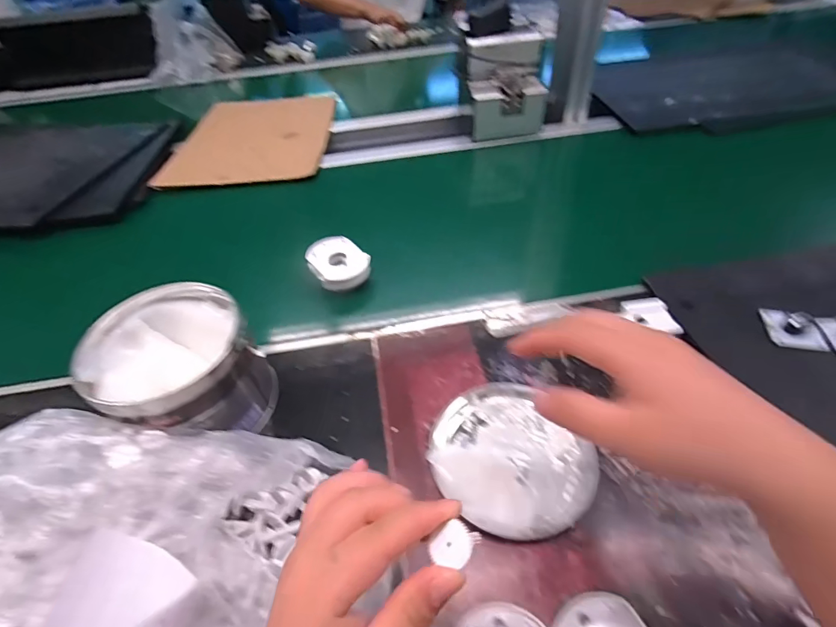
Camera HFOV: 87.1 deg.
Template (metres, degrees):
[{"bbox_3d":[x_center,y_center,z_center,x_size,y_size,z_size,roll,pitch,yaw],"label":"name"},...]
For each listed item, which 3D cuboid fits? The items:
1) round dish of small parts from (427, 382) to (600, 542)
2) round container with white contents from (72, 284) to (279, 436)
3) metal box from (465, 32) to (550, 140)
[{"bbox_3d":[0.075,0.116,0.363,0.122,0.016,0.130,-2,47,2],"label":"round dish of small parts"},{"bbox_3d":[-0.208,0.055,0.393,0.123,0.097,0.125,-2,47,2],"label":"round container with white contents"},{"bbox_3d":[0.150,-0.386,0.752,0.123,0.136,0.084,-7,46,-1],"label":"metal box"}]

